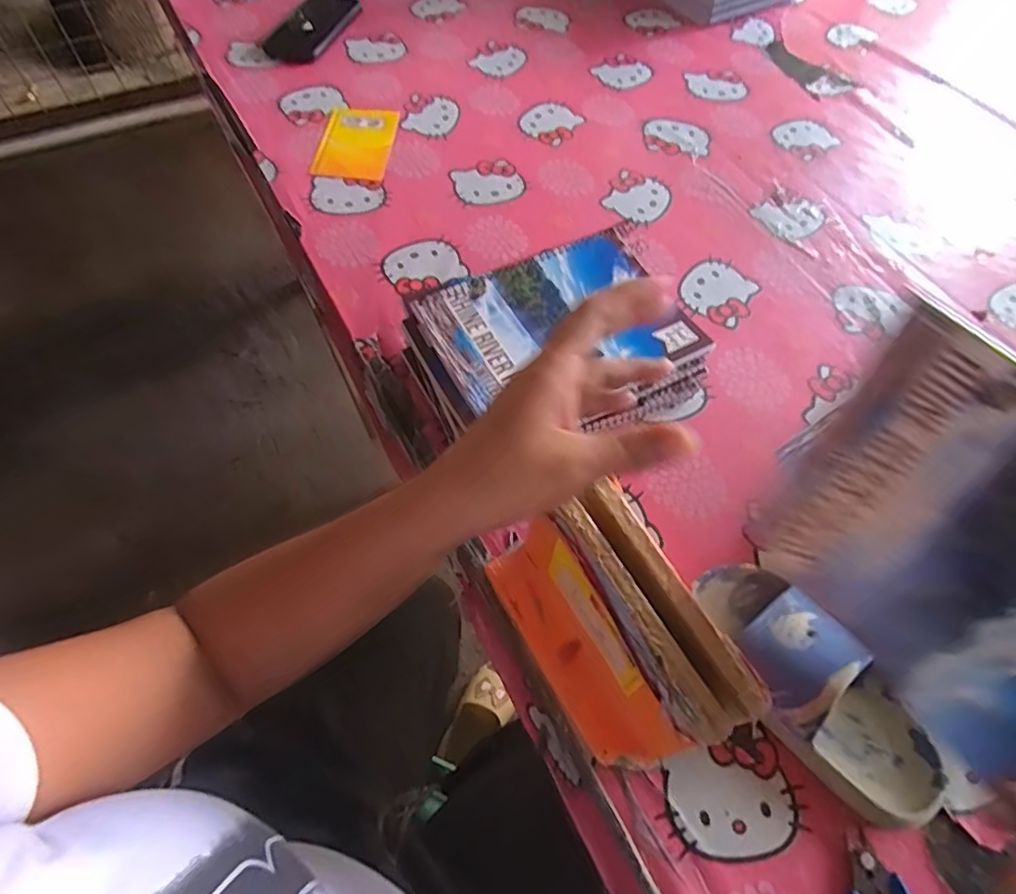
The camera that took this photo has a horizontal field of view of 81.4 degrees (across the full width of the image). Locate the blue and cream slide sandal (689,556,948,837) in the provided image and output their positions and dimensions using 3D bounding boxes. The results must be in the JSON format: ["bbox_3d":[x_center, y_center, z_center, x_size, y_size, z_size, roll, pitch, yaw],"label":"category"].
[{"bbox_3d":[0.194,0.145,0.369,0.087,0.061,0.179,-35,67,-22],"label":"blue and cream slide sandal"}]

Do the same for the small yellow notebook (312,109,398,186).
[{"bbox_3d":[-0.176,-0.349,0.678,0.083,0.008,0.128,6,59,0],"label":"small yellow notebook"}]

